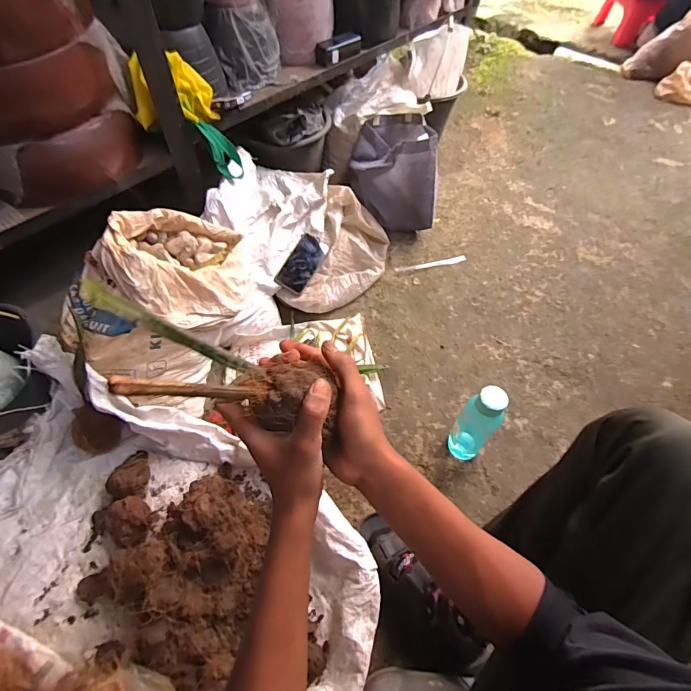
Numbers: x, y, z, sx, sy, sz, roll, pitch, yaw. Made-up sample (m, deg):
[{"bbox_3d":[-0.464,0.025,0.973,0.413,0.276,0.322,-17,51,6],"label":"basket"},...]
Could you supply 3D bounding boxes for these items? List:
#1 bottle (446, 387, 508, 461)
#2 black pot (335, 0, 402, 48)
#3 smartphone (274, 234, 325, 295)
[{"bbox_3d":[0.246,0.152,0.762,0.071,0.212,0.063,35,62,21],"label":"bottle"},{"bbox_3d":[0.067,-1.018,1.194,0.193,0.179,0.167,4,55,3],"label":"black pot"},{"bbox_3d":[-0.112,-0.211,1.040,0.078,0.010,0.164,29,70,0],"label":"smartphone"}]

